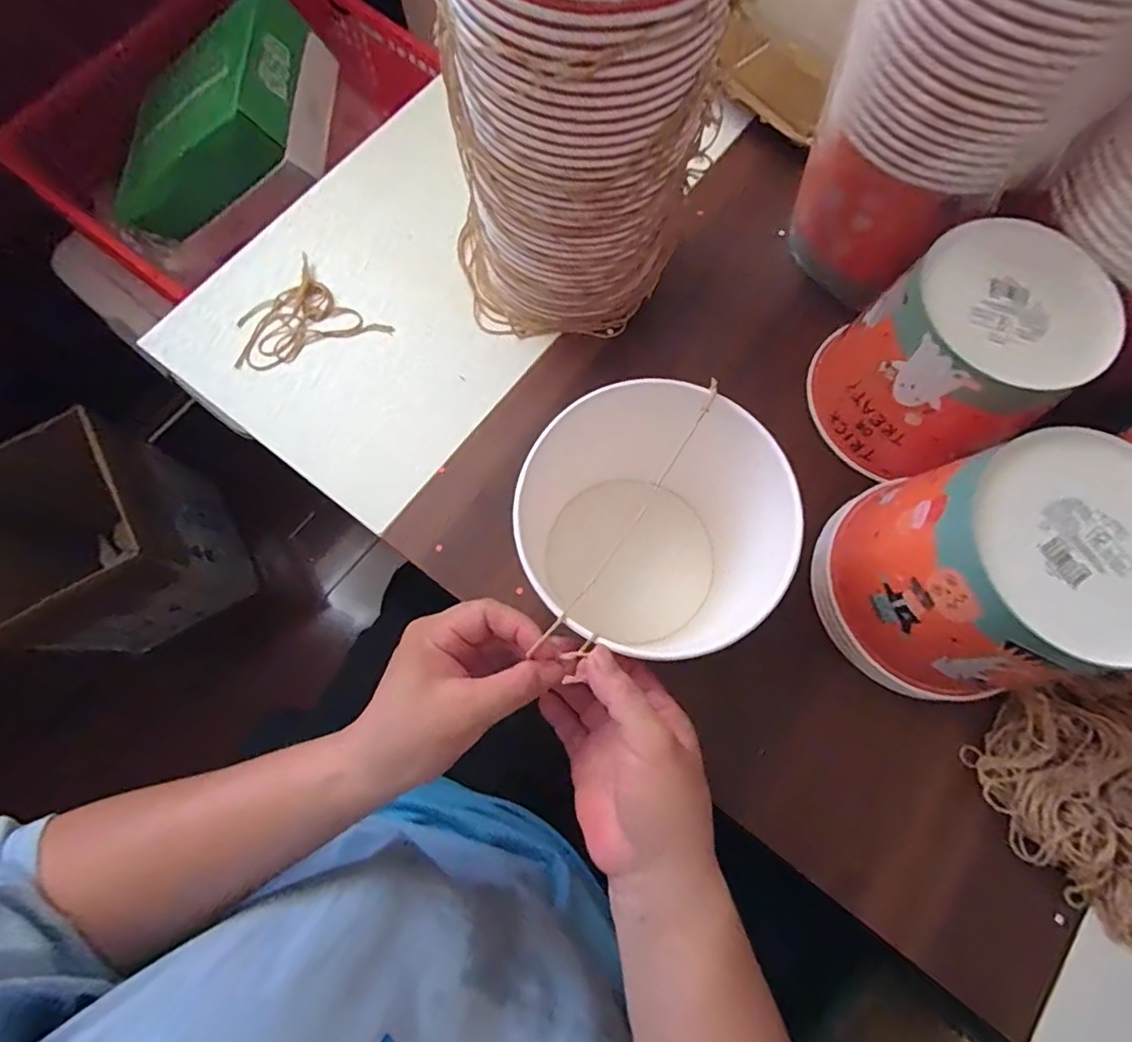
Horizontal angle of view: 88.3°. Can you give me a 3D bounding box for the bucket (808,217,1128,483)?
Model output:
[{"bbox_3d":[0.280,-0.118,0.431,0.132,0.130,0.133,0,76,0],"label":"bucket"}]

